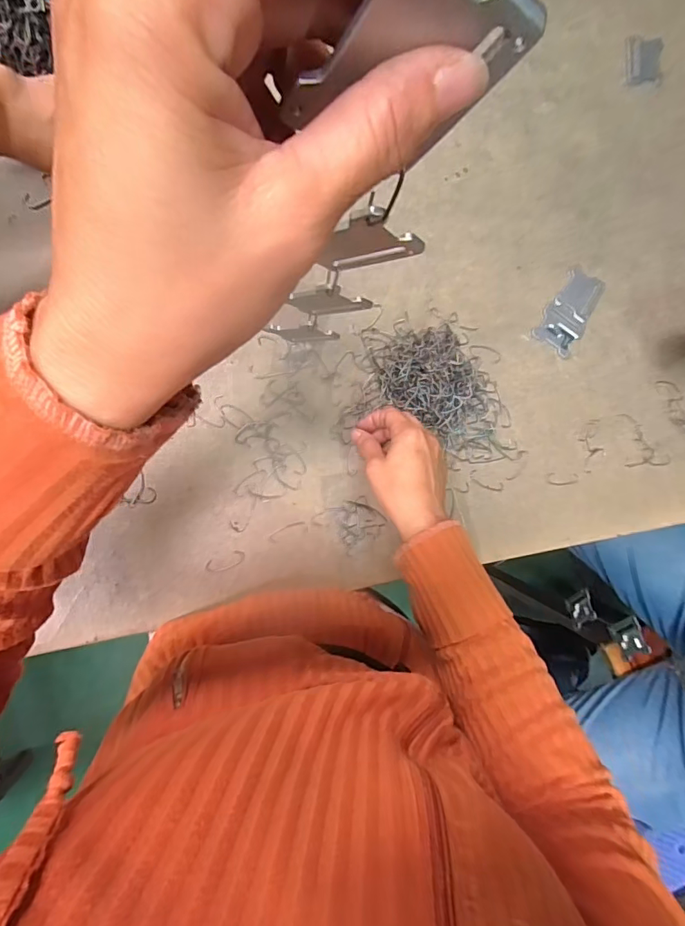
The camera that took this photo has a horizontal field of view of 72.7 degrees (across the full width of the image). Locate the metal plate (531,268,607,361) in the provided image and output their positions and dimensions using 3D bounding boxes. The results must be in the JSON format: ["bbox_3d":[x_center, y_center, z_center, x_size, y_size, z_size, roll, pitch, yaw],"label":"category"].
[{"bbox_3d":[0.244,-0.162,0.496,0.047,0.004,0.090,33,87,-9],"label":"metal plate"}]

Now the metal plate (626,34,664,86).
[{"bbox_3d":[0.319,-0.426,0.492,0.045,0.006,0.050,-1,92,-9],"label":"metal plate"}]

